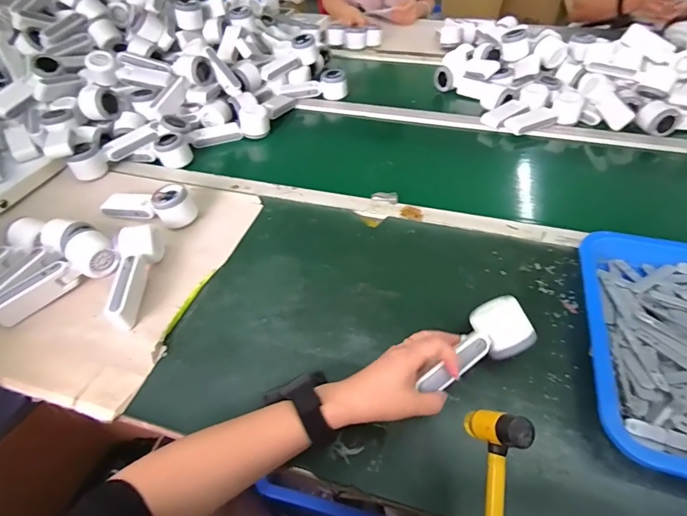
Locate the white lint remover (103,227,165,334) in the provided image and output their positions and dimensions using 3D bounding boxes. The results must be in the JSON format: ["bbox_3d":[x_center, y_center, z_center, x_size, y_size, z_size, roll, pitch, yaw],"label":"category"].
[{"bbox_3d":[-0.286,0.019,0.555,0.052,0.050,0.158,-8,47,-6],"label":"white lint remover"}]

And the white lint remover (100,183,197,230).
[{"bbox_3d":[-0.318,-0.091,0.665,0.165,0.048,0.059,14,48,14],"label":"white lint remover"}]

